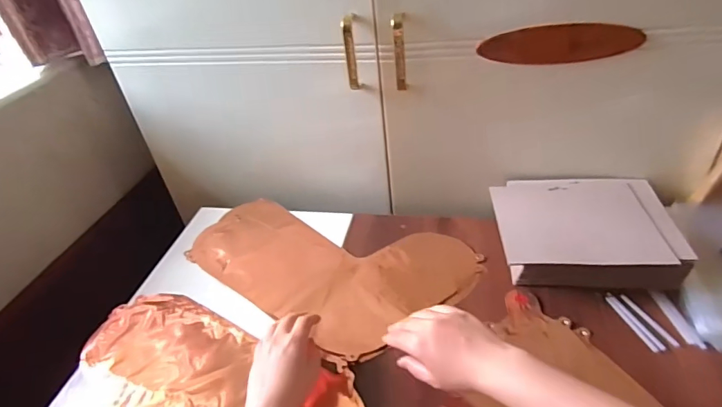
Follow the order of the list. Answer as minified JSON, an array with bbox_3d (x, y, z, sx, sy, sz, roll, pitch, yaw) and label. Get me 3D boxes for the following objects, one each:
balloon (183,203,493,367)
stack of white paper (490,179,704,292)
[{"bbox_3d":[-0.066,0.097,0.641,0.428,0.010,0.229,10,40,23],"label":"balloon"},{"bbox_3d":[0.300,0.038,0.609,0.220,0.054,0.178,2,38,12],"label":"stack of white paper"}]

